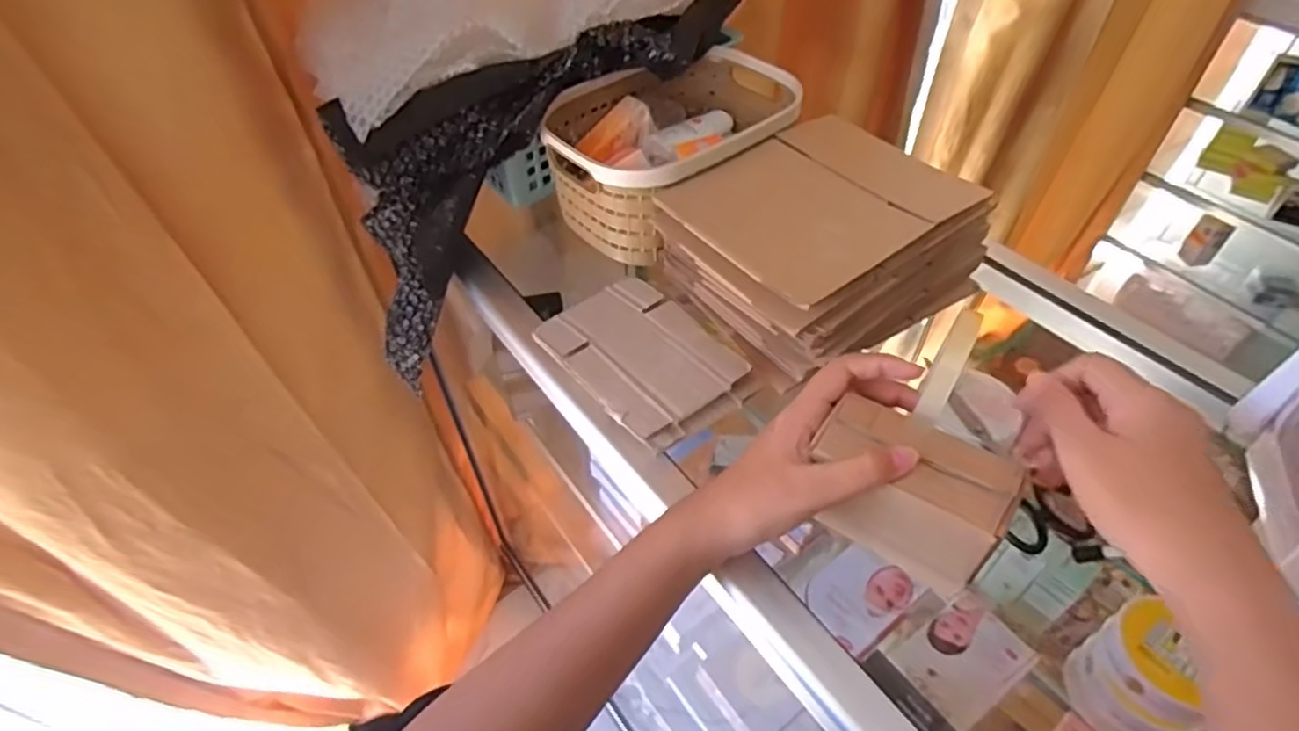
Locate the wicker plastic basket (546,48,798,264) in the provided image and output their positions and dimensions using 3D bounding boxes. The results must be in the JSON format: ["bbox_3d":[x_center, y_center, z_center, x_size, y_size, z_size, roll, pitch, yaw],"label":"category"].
[{"bbox_3d":[0.029,-0.197,0.613,0.232,0.101,0.155,-31,54,-25],"label":"wicker plastic basket"}]

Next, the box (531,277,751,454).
[{"bbox_3d":[-0.007,-0.010,0.500,0.100,0.014,0.145,-29,53,-23],"label":"box"}]

